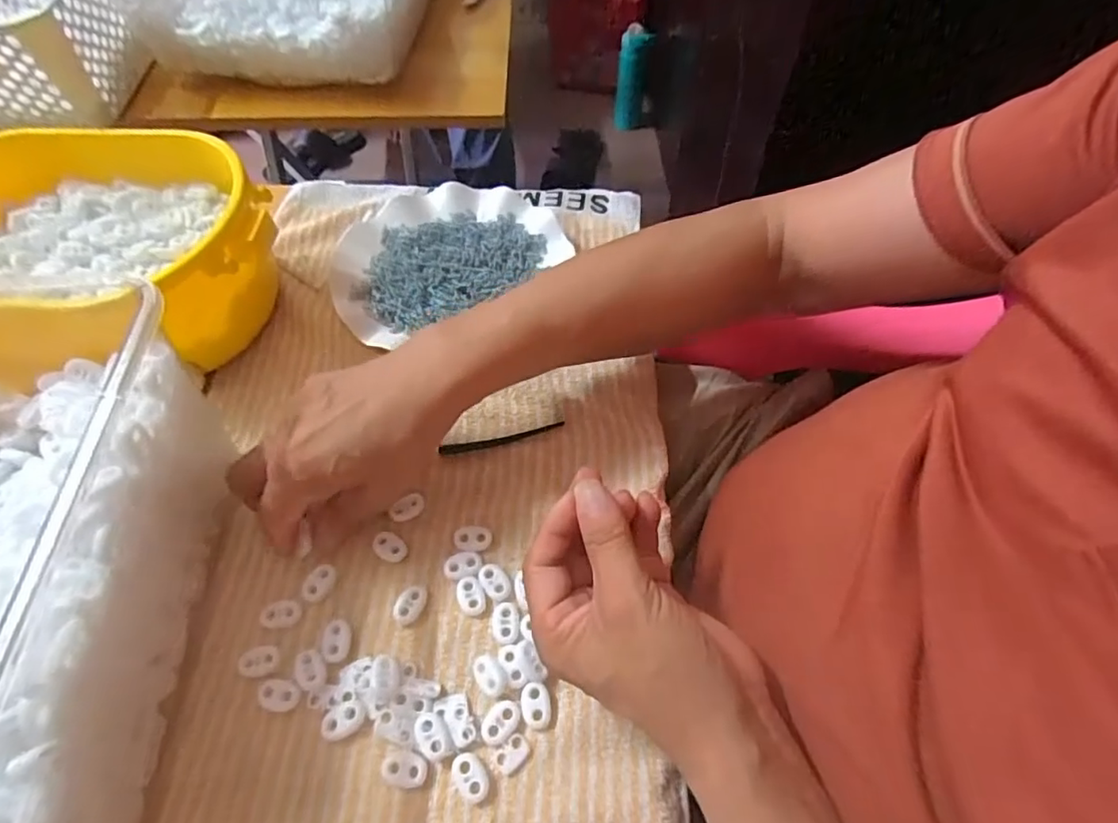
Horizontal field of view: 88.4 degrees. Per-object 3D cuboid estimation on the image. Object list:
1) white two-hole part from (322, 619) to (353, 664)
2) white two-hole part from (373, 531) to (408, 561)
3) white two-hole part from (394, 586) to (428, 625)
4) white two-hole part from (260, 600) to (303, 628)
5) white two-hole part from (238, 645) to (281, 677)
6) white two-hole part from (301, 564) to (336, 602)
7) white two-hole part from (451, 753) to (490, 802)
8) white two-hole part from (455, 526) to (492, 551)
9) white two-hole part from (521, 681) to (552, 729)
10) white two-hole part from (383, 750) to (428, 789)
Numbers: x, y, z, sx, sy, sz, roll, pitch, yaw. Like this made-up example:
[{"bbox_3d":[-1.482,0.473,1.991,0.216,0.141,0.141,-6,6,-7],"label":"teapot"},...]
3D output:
[{"bbox_3d":[-0.124,0.127,0.320,0.015,0.004,0.022,-1,58,-1],"label":"white two-hole part"},{"bbox_3d":[-0.103,0.082,0.349,0.023,0.005,0.015,32,63,19],"label":"white two-hole part"},{"bbox_3d":[-0.086,0.111,0.331,0.015,0.006,0.023,15,59,10],"label":"white two-hole part"},{"bbox_3d":[-0.158,0.115,0.327,0.022,0.004,0.014,-6,58,-4],"label":"white two-hole part"},{"bbox_3d":[-0.165,0.136,0.314,0.022,0.004,0.015,-7,58,-4],"label":"white two-hole part"},{"bbox_3d":[-0.141,0.099,0.336,0.015,0.004,0.021,27,62,16],"label":"white two-hole part"},{"bbox_3d":[-0.044,0.182,0.287,0.014,0.005,0.023,-36,64,-20],"label":"white two-hole part"},{"bbox_3d":[-0.052,0.078,0.351,0.023,0.007,0.015,-1,58,0],"label":"white two-hole part"},{"bbox_3d":[-0.012,0.155,0.303,0.015,0.004,0.022,-8,58,-5],"label":"white two-hole part"},{"bbox_3d":[-0.077,0.180,0.289,0.023,0.006,0.015,9,58,6],"label":"white two-hole part"}]

